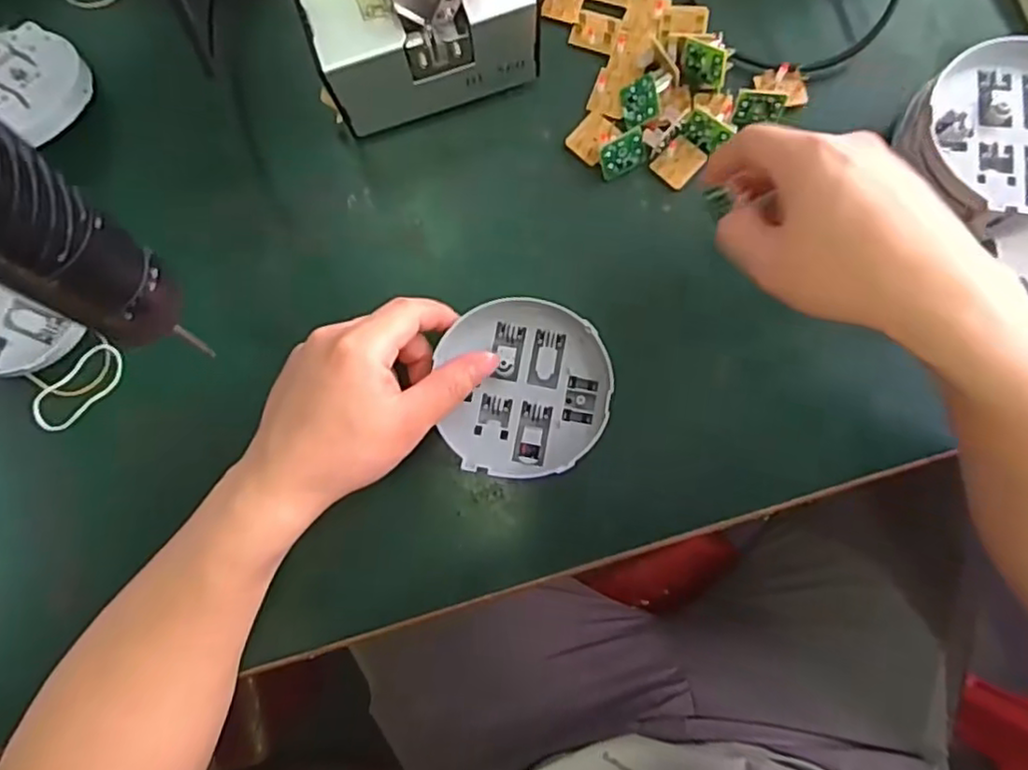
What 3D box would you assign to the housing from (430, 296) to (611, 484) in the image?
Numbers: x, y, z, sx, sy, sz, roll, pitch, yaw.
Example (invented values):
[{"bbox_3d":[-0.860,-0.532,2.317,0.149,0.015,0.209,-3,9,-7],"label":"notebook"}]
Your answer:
[{"bbox_3d":[0.007,0.000,0.392,0.095,0.021,0.102,-1,83,6],"label":"housing"}]

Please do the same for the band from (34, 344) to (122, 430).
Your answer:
[{"bbox_3d":[-0.265,0.002,0.409,0.063,0.006,0.026,-44,97,-7],"label":"band"}]

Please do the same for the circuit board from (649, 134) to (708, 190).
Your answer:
[{"bbox_3d":[0.103,-0.139,0.417,0.024,0.005,0.029,42,97,2],"label":"circuit board"}]

